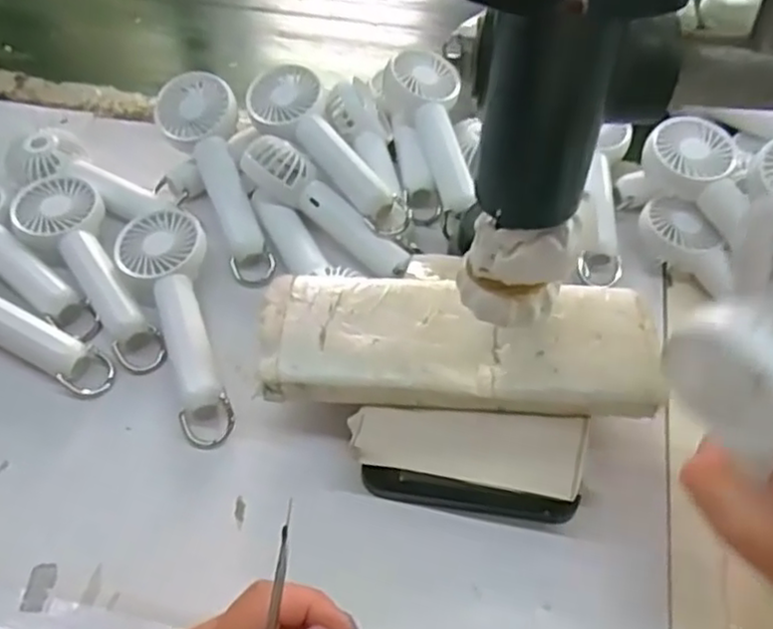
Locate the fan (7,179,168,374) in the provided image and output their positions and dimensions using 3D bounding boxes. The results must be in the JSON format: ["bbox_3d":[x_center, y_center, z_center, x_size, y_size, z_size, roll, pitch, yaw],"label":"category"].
[{"bbox_3d":[-0.192,-0.036,0.463,0.054,0.028,0.168,-35,59,-26],"label":"fan"}]

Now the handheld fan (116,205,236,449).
[{"bbox_3d":[-0.126,-0.007,0.439,0.054,0.031,0.178,-21,54,-17],"label":"handheld fan"}]

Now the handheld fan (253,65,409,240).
[{"bbox_3d":[-0.046,-0.118,0.494,0.053,0.043,0.159,-27,56,-21],"label":"handheld fan"}]

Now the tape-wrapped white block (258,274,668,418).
[{"bbox_3d":[0.038,0.013,0.386,0.210,0.020,0.078,3,51,1],"label":"tape-wrapped white block"}]

